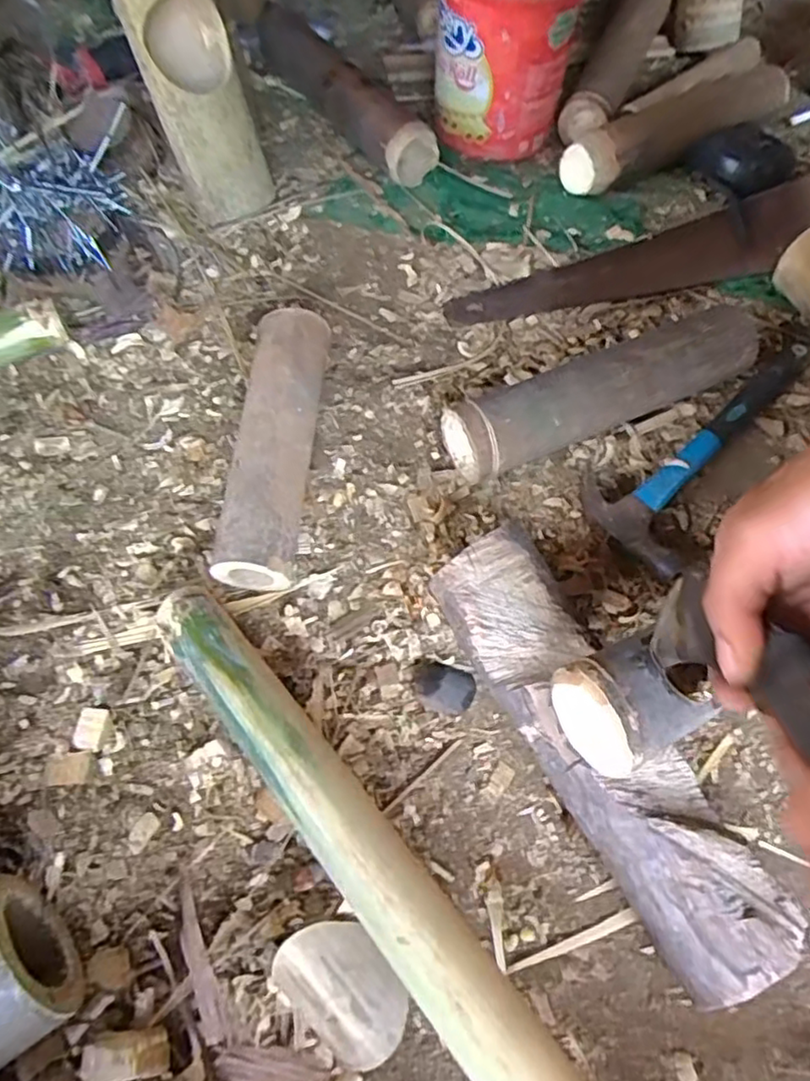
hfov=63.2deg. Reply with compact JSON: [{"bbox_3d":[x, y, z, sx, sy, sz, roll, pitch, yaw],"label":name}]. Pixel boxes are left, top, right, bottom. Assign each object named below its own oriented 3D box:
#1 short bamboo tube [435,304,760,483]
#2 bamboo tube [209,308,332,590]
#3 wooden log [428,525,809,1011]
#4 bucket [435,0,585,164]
[{"bbox_3d":[0.160,-0.118,0.517,0.264,0.053,0.059,-23,64,-14],"label":"short bamboo tube"},{"bbox_3d":[-0.097,-0.075,0.495,0.062,0.063,0.219,6,61,2],"label":"bamboo tube"},{"bbox_3d":[0.114,0.119,0.397,0.076,0.062,0.272,-28,65,-16],"label":"wooden log"},{"bbox_3d":[0.100,-0.500,0.661,0.135,0.148,0.147,4,61,1],"label":"bucket"}]

